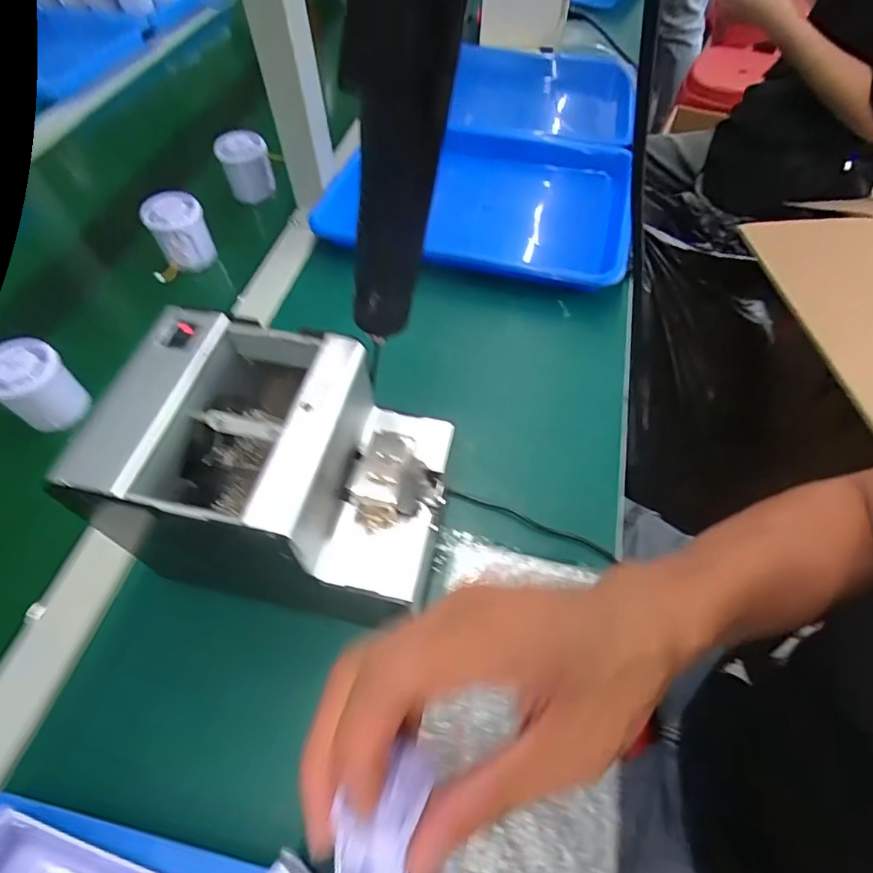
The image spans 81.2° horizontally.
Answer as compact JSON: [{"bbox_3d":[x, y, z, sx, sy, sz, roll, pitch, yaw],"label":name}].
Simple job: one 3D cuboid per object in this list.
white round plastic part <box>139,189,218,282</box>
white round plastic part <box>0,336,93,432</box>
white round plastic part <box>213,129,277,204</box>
[{"bbox_3d":[-0.275,-0.217,0.544,0.063,0.061,0.060,-17,59,-11],"label":"white round plastic part"},{"bbox_3d":[-0.337,-0.041,0.431,0.052,0.060,0.055,0,57,0],"label":"white round plastic part"},{"bbox_3d":[-0.226,-0.320,0.612,0.055,0.070,0.048,-17,59,-11],"label":"white round plastic part"}]

